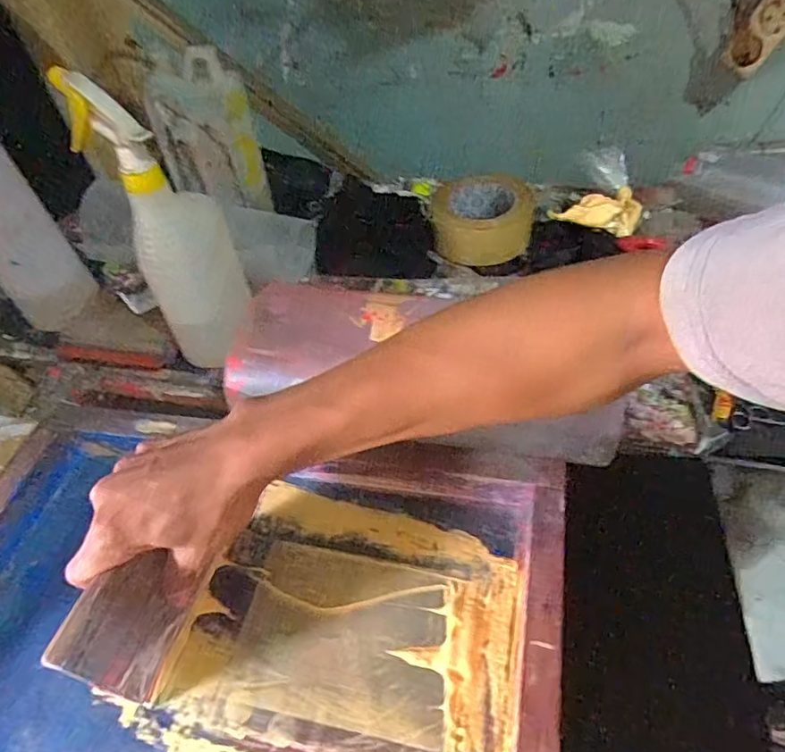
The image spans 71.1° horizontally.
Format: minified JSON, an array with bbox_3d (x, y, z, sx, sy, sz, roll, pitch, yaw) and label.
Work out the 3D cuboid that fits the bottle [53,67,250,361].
[{"bbox_3d":[-0.191,-0.128,0.487,0.084,0.238,0.102,-19,51,-10],"label":"bottle"}]

